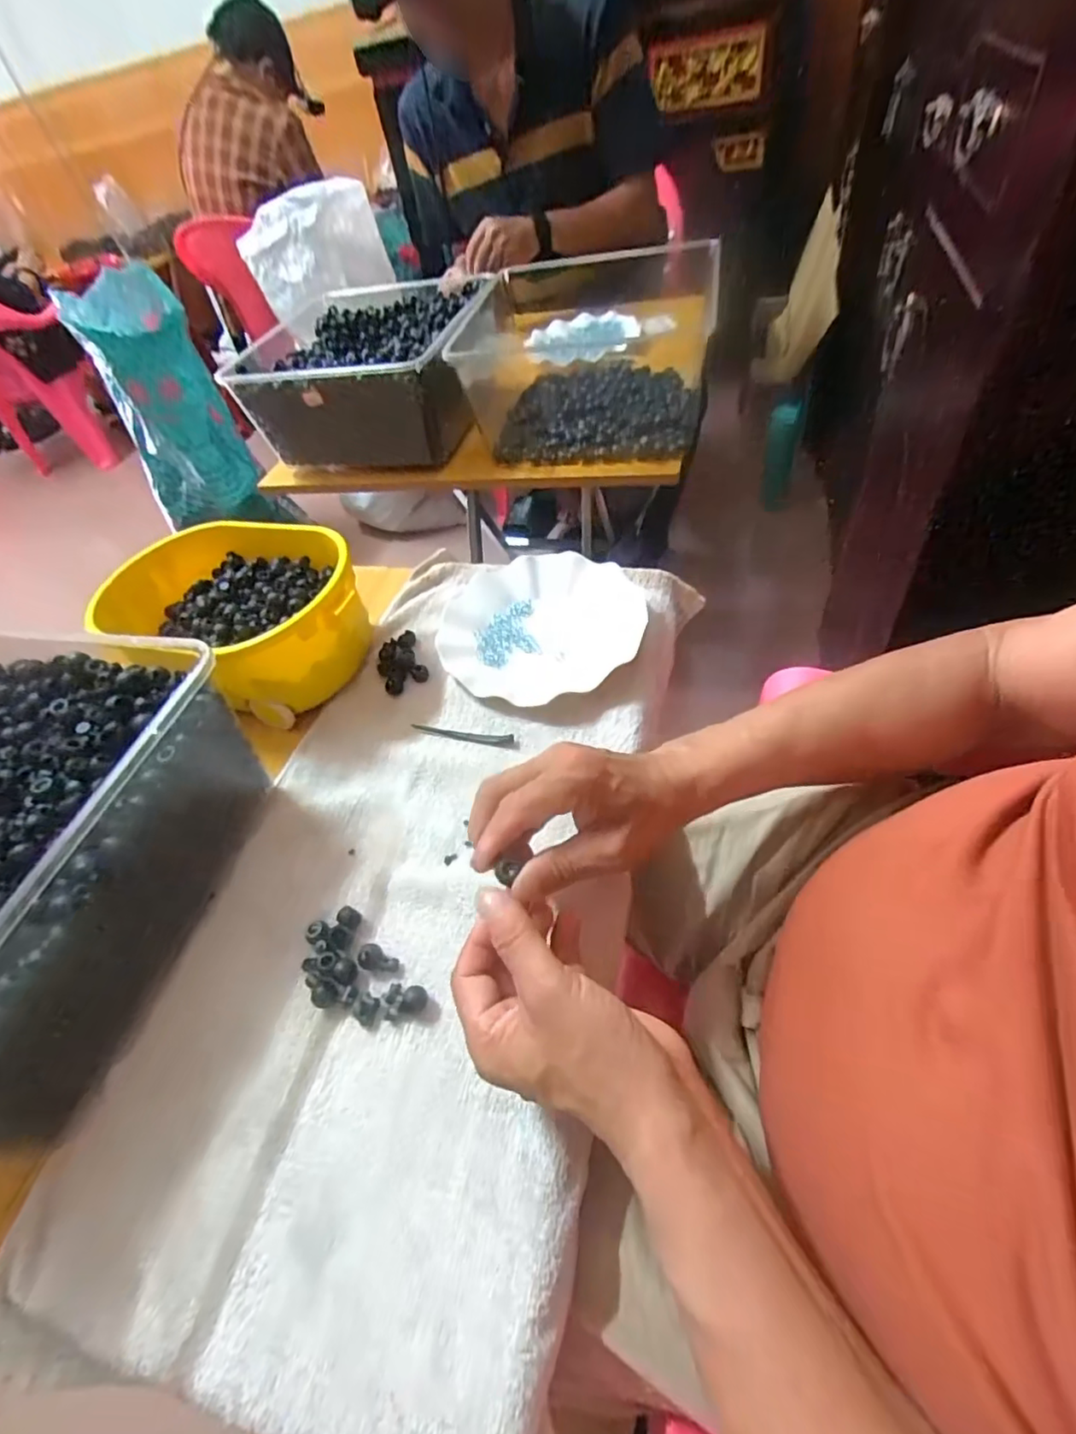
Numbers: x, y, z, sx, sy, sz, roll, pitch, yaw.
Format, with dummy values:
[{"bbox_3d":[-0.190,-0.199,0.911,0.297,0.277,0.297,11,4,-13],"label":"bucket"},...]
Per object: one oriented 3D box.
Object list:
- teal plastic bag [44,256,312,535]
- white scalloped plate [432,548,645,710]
[{"bbox_3d":[-0.882,-0.717,1.462,0.275,0.532,0.401,-31,52,-14],"label":"teal plastic bag"},{"bbox_3d":[0.004,-0.085,0.547,0.186,0.028,0.181,-9,50,4],"label":"white scalloped plate"}]

